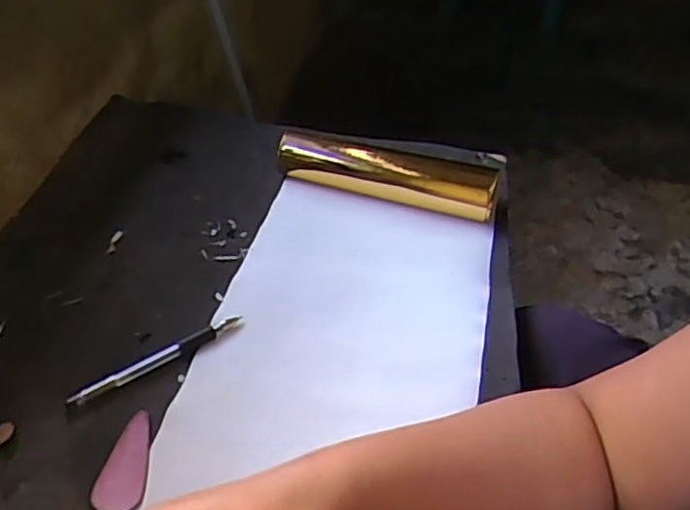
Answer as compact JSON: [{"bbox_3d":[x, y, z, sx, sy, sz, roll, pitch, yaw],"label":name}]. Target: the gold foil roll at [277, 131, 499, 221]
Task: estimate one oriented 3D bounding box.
[{"bbox_3d":[0.038,-0.079,0.617,0.209,0.045,0.034,15,44,9],"label":"gold foil roll"}]

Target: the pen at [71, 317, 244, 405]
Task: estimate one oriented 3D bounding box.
[{"bbox_3d":[-0.136,0.076,0.469,0.131,0.010,0.010,-25,51,-29],"label":"pen"}]

